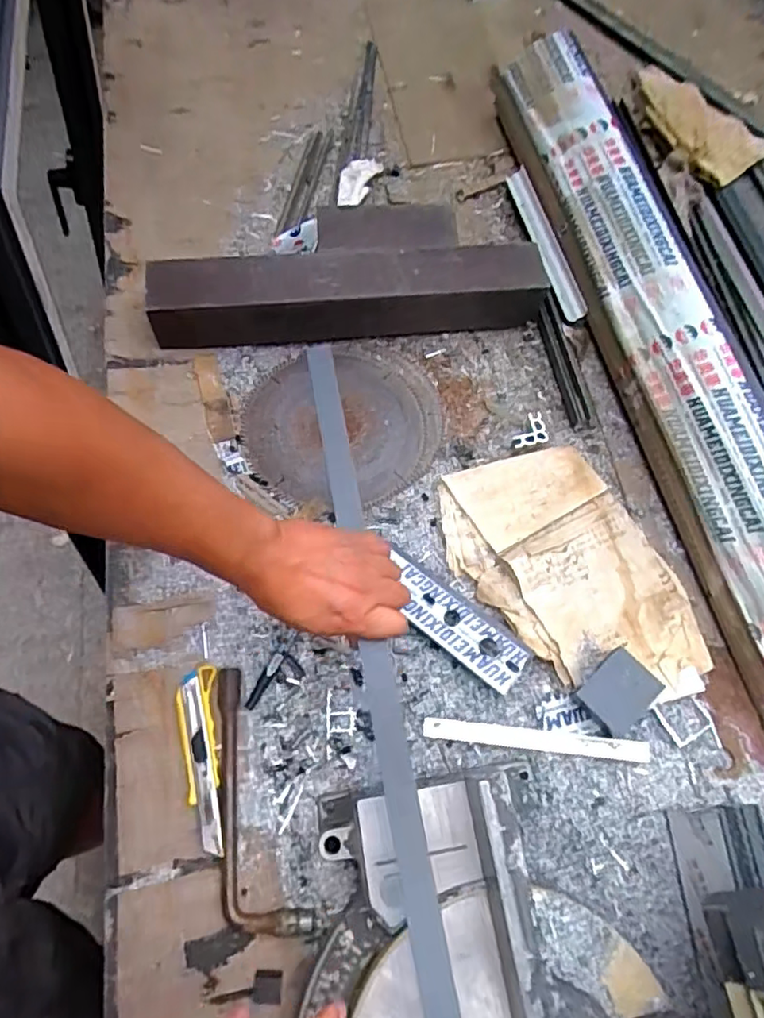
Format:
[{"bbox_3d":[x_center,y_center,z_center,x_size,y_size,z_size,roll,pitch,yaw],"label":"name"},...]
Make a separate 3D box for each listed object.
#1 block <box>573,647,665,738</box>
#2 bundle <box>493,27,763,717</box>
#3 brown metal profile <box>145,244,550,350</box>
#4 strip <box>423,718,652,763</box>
[{"bbox_3d":[0.250,0.194,0.658,0.076,0.026,0.059,-37,72,-16],"label":"block"},{"bbox_3d":[0.362,-0.225,0.816,0.128,0.124,1.062,-11,67,-6],"label":"bundle"},{"bbox_3d":[-0.040,-0.291,0.837,0.517,0.101,0.091,-7,67,-4],"label":"brown metal profile"},{"bbox_3d":[0.164,0.247,0.662,0.236,0.004,0.022,5,65,4],"label":"strip"}]

